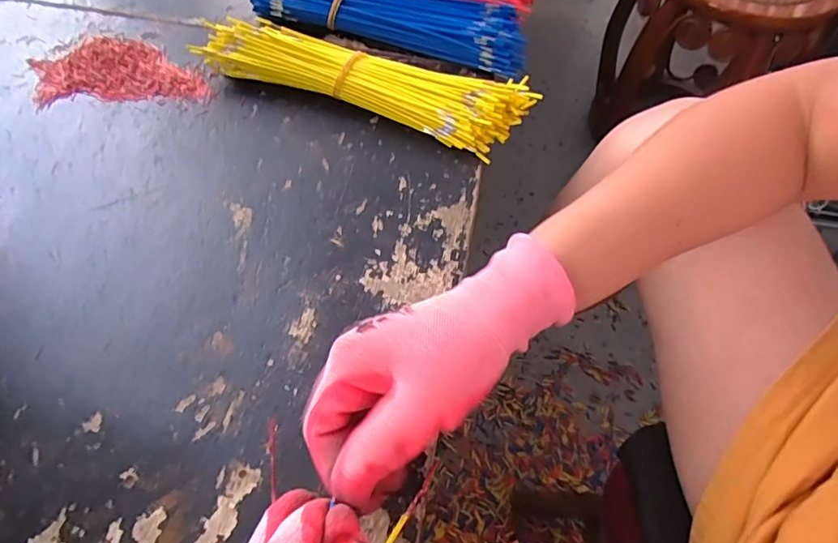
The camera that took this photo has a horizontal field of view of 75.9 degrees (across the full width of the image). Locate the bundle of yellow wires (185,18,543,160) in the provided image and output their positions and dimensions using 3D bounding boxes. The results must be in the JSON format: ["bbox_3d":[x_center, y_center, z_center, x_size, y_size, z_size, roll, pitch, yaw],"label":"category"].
[{"bbox_3d":[-0.043,-0.158,0.440,0.264,0.031,0.070,18,60,9],"label":"bundle of yellow wires"}]

